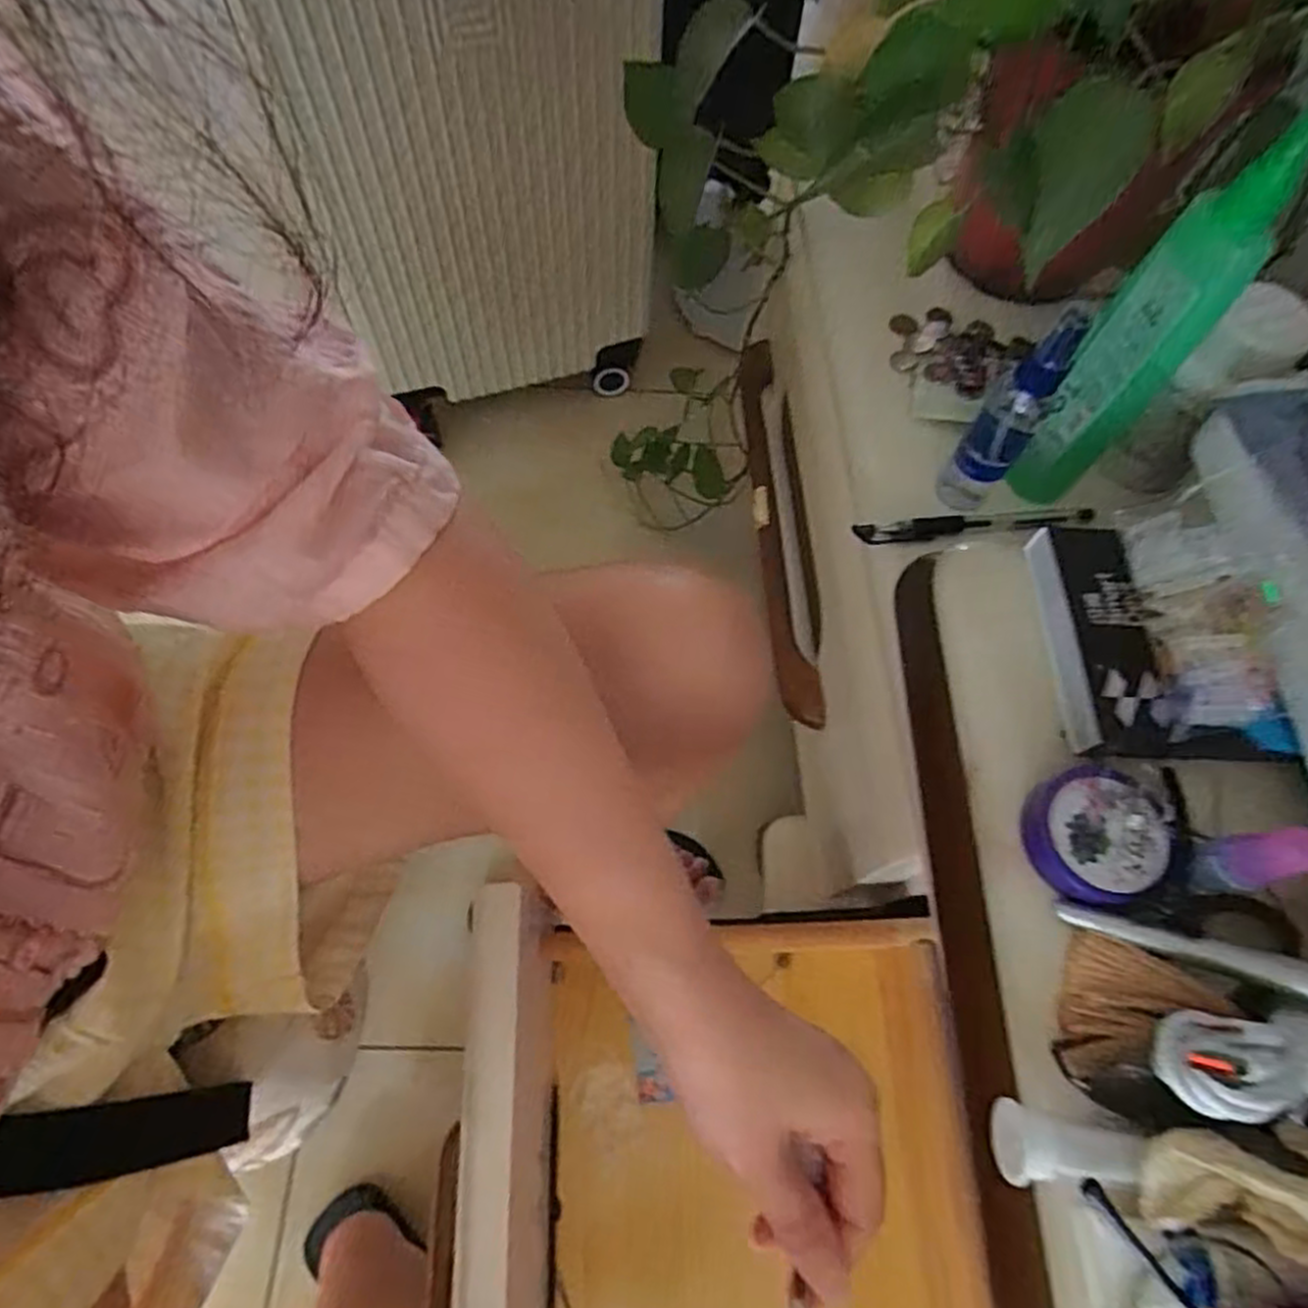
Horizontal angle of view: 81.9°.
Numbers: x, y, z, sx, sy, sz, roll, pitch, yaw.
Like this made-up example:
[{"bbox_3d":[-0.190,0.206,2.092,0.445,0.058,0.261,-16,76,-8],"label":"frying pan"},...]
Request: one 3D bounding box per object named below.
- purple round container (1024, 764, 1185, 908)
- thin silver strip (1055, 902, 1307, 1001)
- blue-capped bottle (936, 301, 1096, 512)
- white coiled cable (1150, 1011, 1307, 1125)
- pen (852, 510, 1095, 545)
[{"bbox_3d":[0.175,0.072,0.298,0.050,0.019,0.051,1,66,-2],"label":"purple round container"},{"bbox_3d":[0.214,0.110,0.263,0.126,0.005,0.014,11,63,28],"label":"thin silver strip"},{"bbox_3d":[0.194,-0.130,0.408,0.029,0.131,0.036,29,68,10],"label":"blue-capped bottle"},{"bbox_3d":[0.202,0.130,0.240,0.084,0.025,0.029,1,66,-2],"label":"white coiled cable"},{"bbox_3d":[0.187,-0.077,0.447,0.138,0.016,0.015,-4,66,-5],"label":"pen"}]

